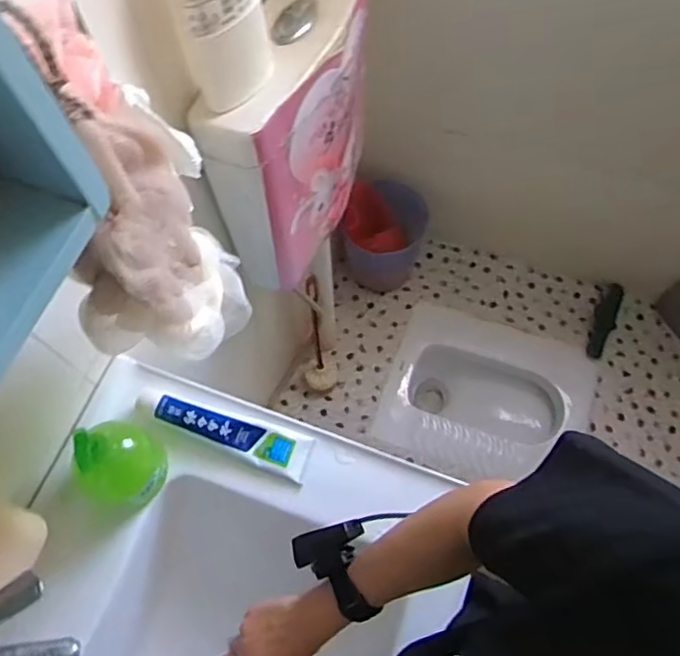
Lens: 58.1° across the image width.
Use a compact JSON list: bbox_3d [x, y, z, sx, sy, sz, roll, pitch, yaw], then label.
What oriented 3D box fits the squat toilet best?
[{"bbox_3d":[0.370,0.204,1.611,0.492,0.192,0.431,20,68,11],"label":"squat toilet"}]

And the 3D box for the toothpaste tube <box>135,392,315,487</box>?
[{"bbox_3d":[-0.133,0.117,0.713,0.206,0.038,0.049,19,68,10],"label":"toothpaste tube"}]

